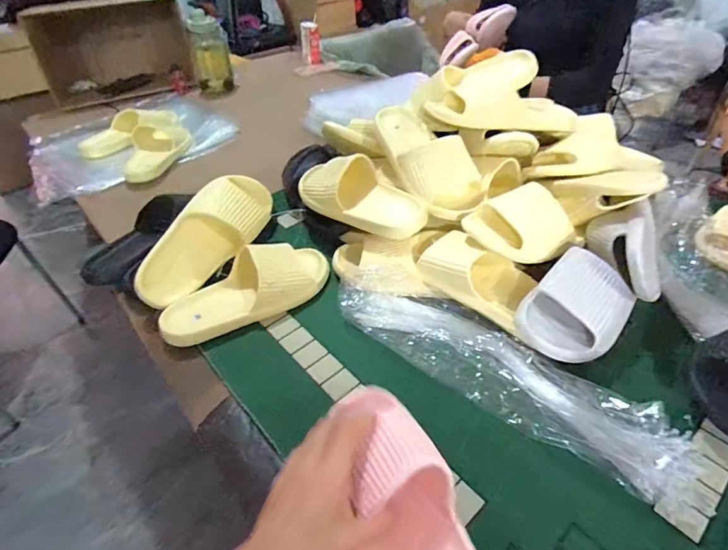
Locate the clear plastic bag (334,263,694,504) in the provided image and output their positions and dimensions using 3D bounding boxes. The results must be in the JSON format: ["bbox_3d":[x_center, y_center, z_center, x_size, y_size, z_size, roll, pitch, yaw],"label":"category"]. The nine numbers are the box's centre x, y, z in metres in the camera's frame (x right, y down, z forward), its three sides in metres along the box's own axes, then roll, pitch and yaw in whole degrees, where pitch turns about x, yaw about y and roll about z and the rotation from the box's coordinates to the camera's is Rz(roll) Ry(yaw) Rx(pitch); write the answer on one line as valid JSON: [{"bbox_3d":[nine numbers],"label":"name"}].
[{"bbox_3d":[0.160,0.104,0.510,0.438,0.047,0.106,27,50,30],"label":"clear plastic bag"}]

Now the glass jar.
[{"bbox_3d":[-0.465,-0.662,1.281,0.117,0.202,0.142,-14,42,-11],"label":"glass jar"}]

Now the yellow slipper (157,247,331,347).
[{"bbox_3d":[-0.166,0.014,0.609,0.250,0.067,0.090,-24,45,-21],"label":"yellow slipper"}]

